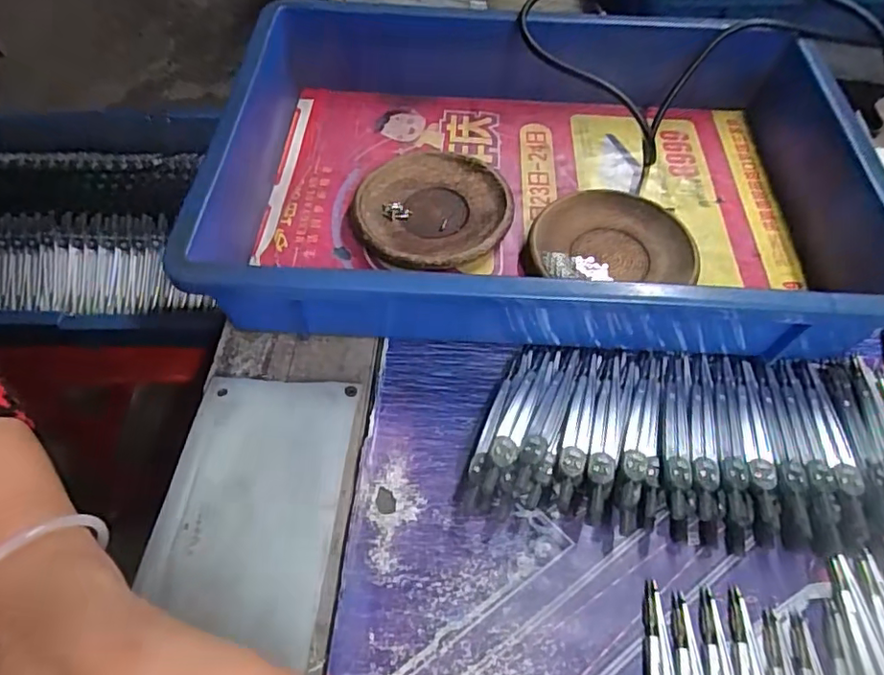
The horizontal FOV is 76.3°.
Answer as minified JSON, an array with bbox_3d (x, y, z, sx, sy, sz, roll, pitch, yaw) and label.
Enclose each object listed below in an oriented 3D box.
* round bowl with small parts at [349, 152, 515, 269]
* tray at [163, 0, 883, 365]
[{"bbox_3d":[-0.008,-0.094,0.424,0.109,0.019,0.115,0,58,1],"label":"round bowl with small parts"},{"bbox_3d":[0.067,-0.130,0.412,0.422,0.082,0.296,2,58,2],"label":"tray"}]

